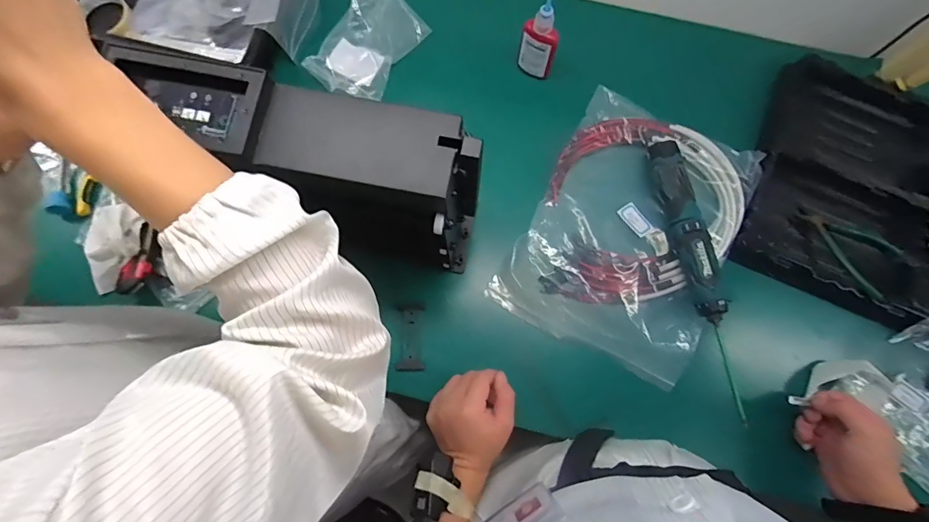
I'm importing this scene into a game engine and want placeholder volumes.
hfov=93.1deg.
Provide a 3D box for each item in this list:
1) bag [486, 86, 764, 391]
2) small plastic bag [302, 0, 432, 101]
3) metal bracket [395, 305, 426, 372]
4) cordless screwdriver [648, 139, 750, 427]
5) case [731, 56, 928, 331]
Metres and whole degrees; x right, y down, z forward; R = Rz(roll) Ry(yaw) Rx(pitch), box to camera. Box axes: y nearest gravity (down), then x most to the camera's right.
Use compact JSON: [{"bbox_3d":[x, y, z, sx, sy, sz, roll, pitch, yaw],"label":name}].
[{"bbox_3d":[0.238,-0.052,0.642,0.276,0.055,0.377,26,78,5],"label":"bag"},{"bbox_3d":[-0.152,-0.342,0.687,0.122,0.051,0.182,32,78,7],"label":"small plastic bag"},{"bbox_3d":[-0.075,0.107,0.611,0.037,0.004,0.092,0,88,-12],"label":"metal bracket"},{"bbox_3d":[0.318,-0.024,0.606,0.060,0.053,0.322,-8,77,-3],"label":"cordless screwdriver"},{"bbox_3d":[0.657,-0.080,0.632,0.477,0.082,0.367,23,78,5],"label":"case"}]

